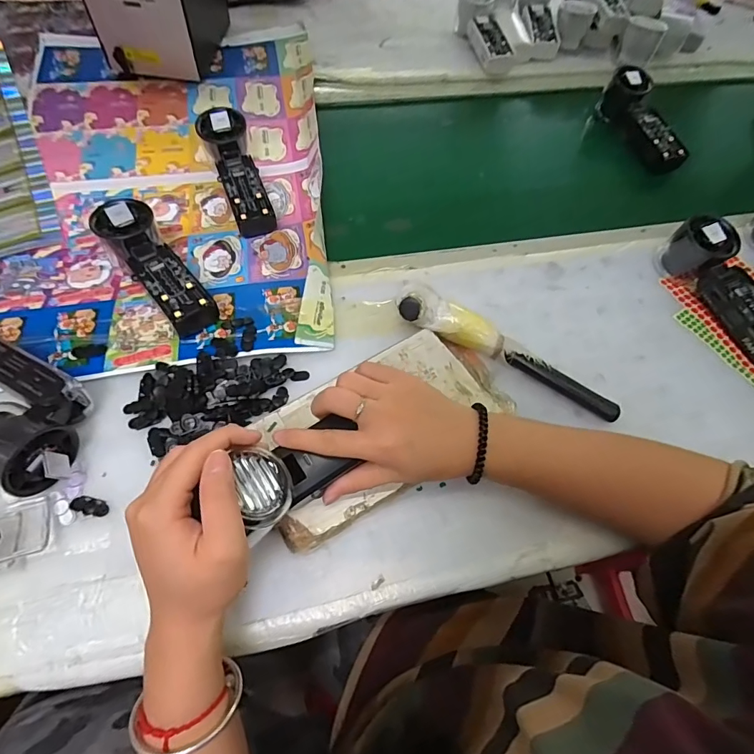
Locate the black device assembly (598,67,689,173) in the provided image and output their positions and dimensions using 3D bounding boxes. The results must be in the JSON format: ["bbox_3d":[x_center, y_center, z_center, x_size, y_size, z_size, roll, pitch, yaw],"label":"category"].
[{"bbox_3d":[0.380,-0.359,0.592,0.046,0.063,0.170,-15,64,-11],"label":"black device assembly"}]

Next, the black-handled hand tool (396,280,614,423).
[{"bbox_3d":[0.123,-0.027,0.395,0.217,0.048,0.045,23,63,9],"label":"black-handled hand tool"}]

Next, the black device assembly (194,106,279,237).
[{"bbox_3d":[-0.162,-0.235,0.488,0.053,0.055,0.157,-16,64,-12],"label":"black device assembly"}]

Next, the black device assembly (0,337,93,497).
[{"bbox_3d":[-0.292,0.025,0.342,0.137,0.050,0.087,30,64,12],"label":"black device assembly"}]

